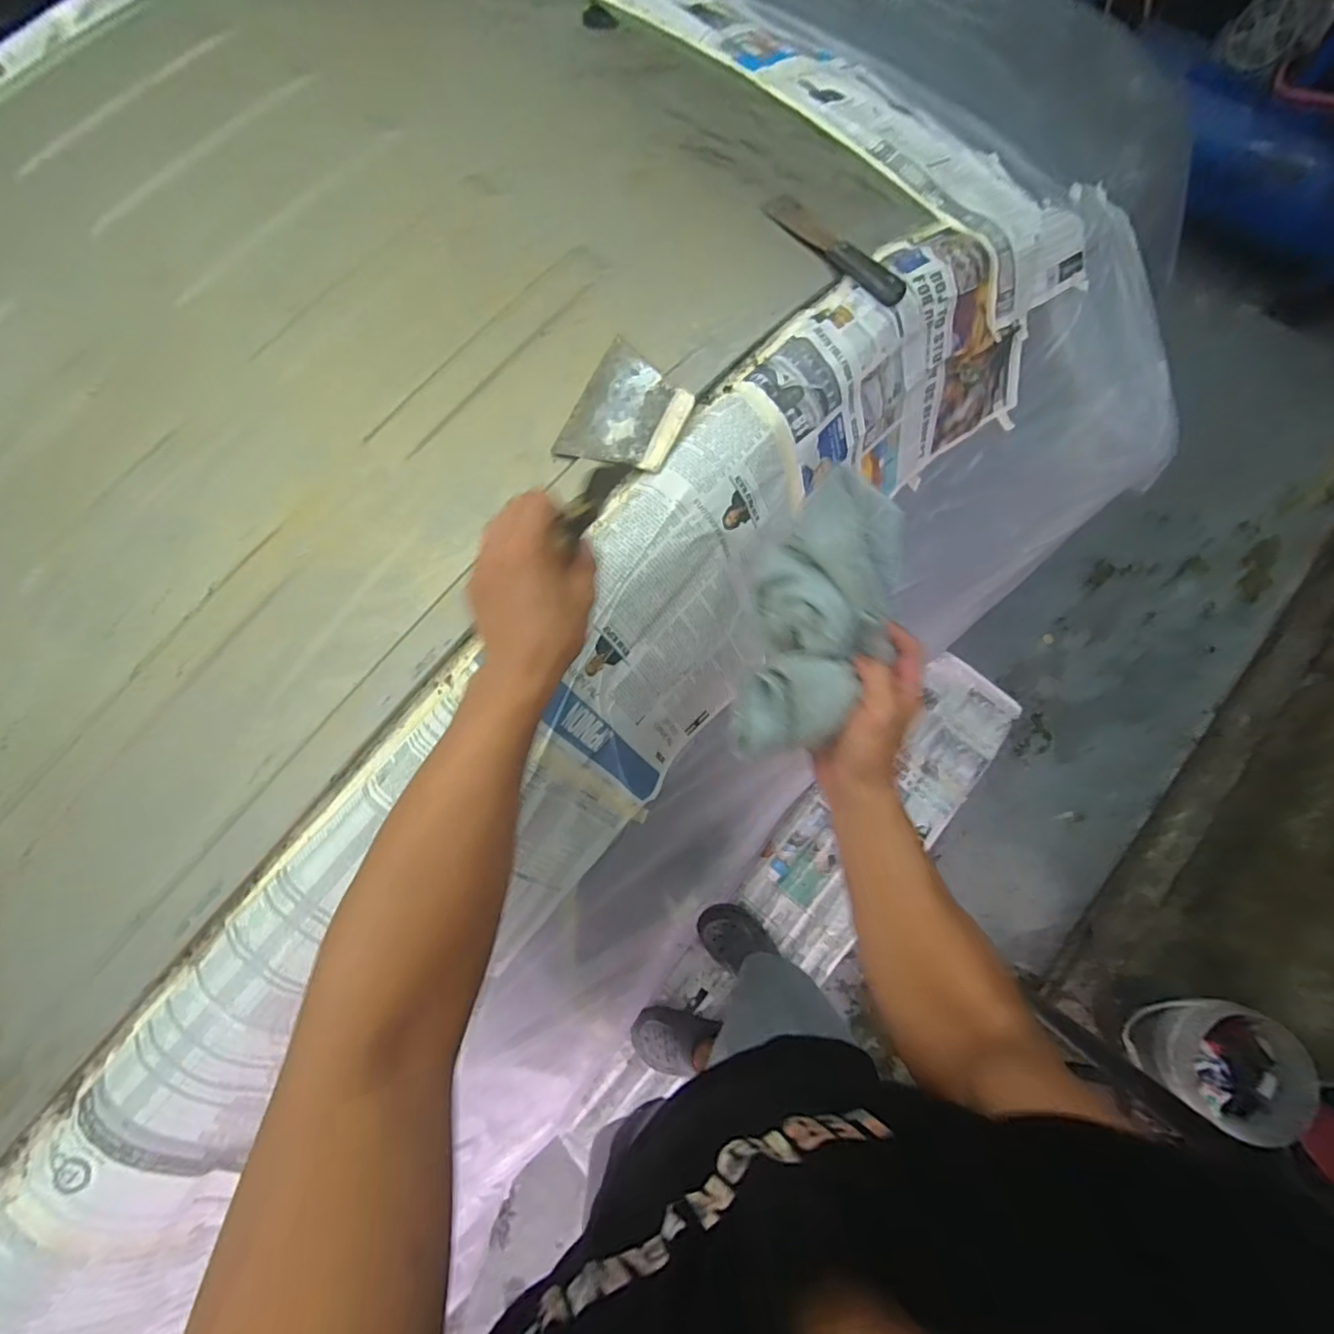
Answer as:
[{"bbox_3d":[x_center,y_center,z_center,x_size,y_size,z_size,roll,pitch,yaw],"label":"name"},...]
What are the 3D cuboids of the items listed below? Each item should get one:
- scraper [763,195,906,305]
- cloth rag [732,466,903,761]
[{"bbox_3d":[0.187,-0.466,0.625,0.042,0.022,0.191,-40,78,-7],"label":"scraper"},{"bbox_3d":[0.115,-0.033,0.430,0.098,0.067,0.214,18,86,5],"label":"cloth rag"}]

